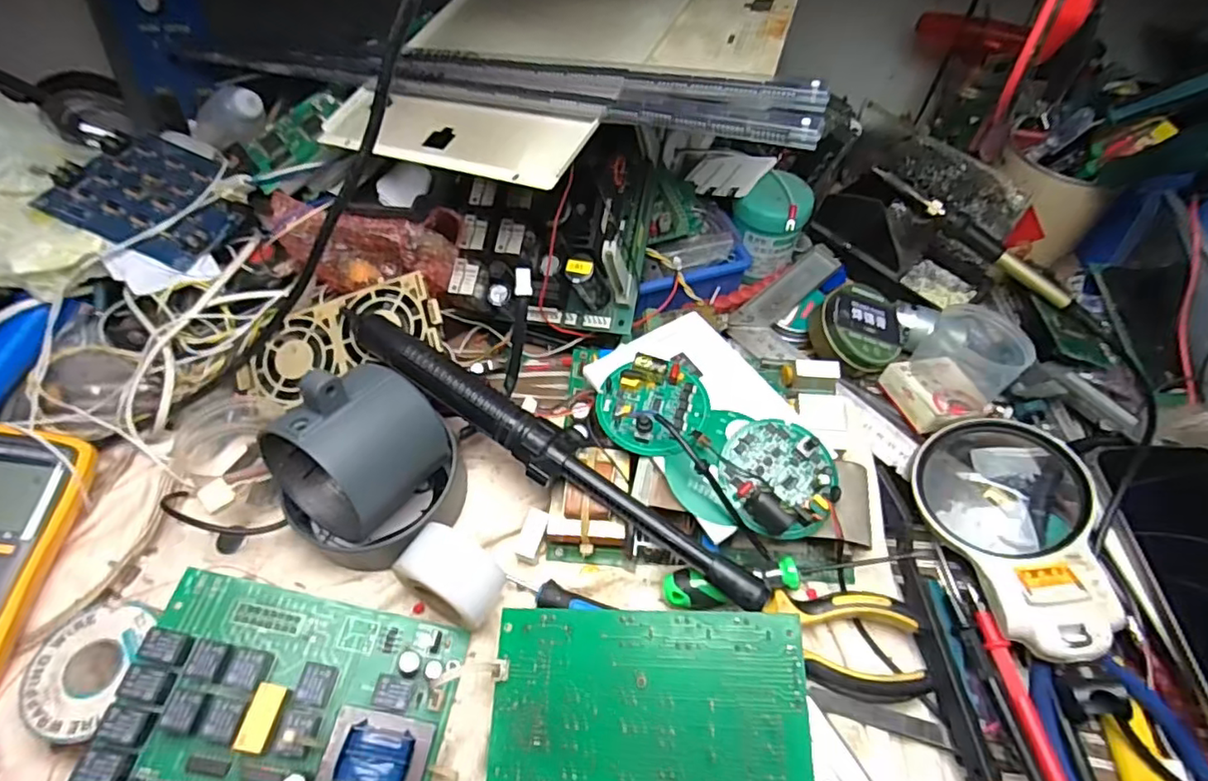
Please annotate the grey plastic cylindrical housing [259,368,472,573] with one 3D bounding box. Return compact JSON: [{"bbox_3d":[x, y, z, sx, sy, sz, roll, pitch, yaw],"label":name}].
[{"bbox_3d":[-0.141,0.041,0.362,0.102,0.108,0.078,-35,63,-22],"label":"grey plastic cylindrical housing"}]

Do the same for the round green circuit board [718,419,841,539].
[{"bbox_3d":[0.104,0.052,0.368,0.068,0.024,0.068,1,56,-1],"label":"round green circuit board"}]

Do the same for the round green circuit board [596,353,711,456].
[{"bbox_3d":[0.032,0.008,0.387,0.069,0.023,0.059,2,56,0],"label":"round green circuit board"}]

